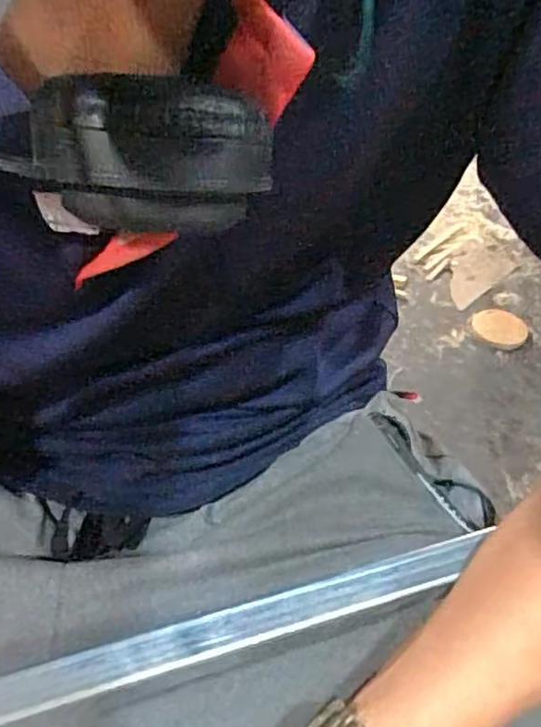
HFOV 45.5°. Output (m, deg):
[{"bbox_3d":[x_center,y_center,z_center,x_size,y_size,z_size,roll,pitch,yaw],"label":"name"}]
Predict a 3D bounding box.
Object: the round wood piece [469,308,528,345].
[{"bbox_3d":[0.367,-0.060,1.035,0.087,0.017,0.069,17,45,15],"label":"round wood piece"}]

